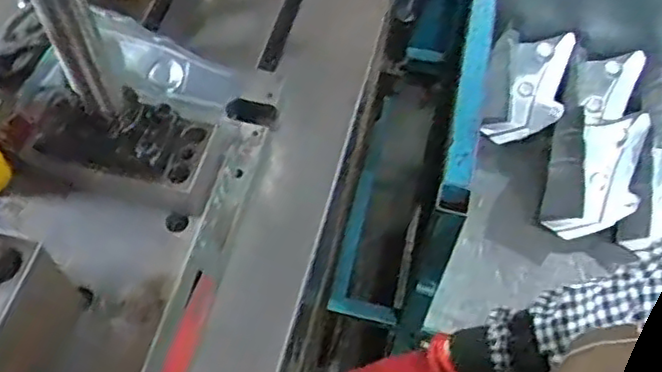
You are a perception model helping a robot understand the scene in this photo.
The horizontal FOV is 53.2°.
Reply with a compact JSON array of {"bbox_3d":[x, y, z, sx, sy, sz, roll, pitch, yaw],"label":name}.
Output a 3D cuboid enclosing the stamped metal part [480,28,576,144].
[{"bbox_3d":[0.393,-0.199,1.325,0.150,0.036,0.227,13,85,2],"label":"stamped metal part"}]

